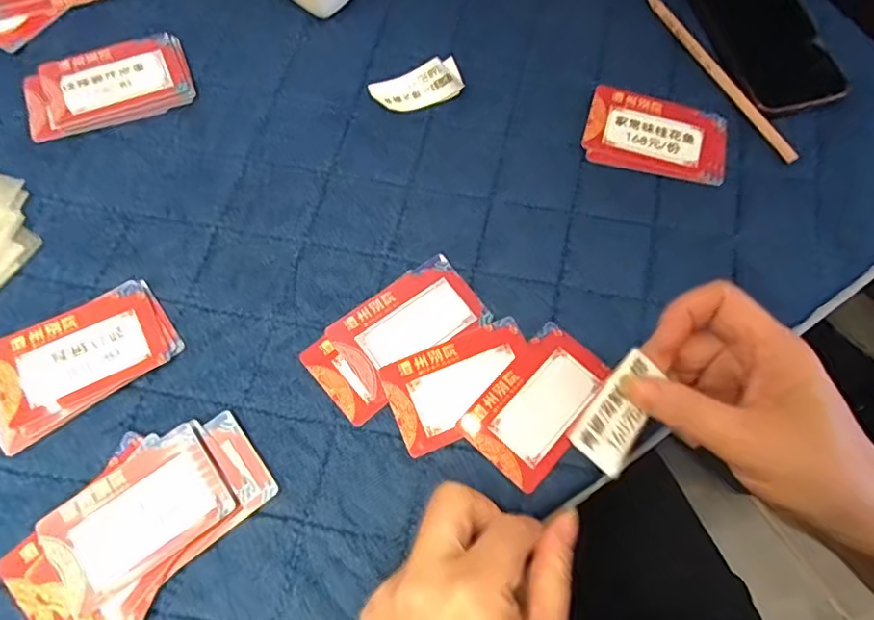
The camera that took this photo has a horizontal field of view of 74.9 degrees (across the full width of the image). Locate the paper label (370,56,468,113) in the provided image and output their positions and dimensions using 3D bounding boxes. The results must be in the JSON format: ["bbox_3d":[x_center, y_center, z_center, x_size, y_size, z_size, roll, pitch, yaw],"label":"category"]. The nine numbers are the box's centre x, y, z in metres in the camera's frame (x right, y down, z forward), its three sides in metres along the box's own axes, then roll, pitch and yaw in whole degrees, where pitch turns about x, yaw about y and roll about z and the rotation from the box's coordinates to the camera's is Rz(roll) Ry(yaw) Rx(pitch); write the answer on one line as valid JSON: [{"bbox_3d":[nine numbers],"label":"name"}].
[{"bbox_3d":[-0.014,-0.151,0.387,0.061,0.020,0.024,-14,70,6],"label":"paper label"}]

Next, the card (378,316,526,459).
[{"bbox_3d":[0.015,0.041,0.319,0.084,0.004,0.052,-22,72,-11],"label":"card"}]

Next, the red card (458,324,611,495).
[{"bbox_3d":[0.058,0.051,0.317,0.052,0.004,0.084,41,73,12],"label":"red card"}]

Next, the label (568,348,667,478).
[{"bbox_3d":[0.086,0.047,0.265,0.026,0.006,0.057,44,64,3],"label":"label"}]

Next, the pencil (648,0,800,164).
[{"bbox_3d":[0.197,-0.167,0.400,0.010,0.008,0.162,-26,72,-12],"label":"pencil"}]

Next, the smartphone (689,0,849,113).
[{"bbox_3d":[0.233,-0.207,0.410,0.070,0.012,0.142,-18,76,-1],"label":"smartphone"}]

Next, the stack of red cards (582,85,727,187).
[{"bbox_3d":[0.146,-0.116,0.382,0.091,0.007,0.056,15,69,3],"label":"stack of red cards"}]

